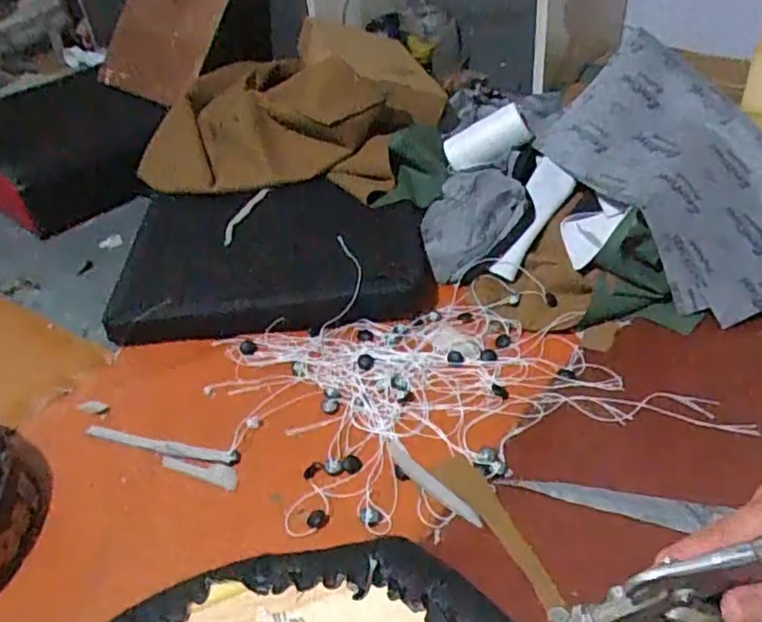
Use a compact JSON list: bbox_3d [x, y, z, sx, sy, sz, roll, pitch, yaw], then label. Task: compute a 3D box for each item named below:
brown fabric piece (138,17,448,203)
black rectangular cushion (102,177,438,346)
[{"bbox_3d":[-0.143,-0.369,1.146,0.450,0.143,0.435,12,42,20],"label":"brown fabric piece"},{"bbox_3d":[-0.157,-0.085,0.941,0.440,0.077,0.286,-4,40,1],"label":"black rectangular cushion"}]

